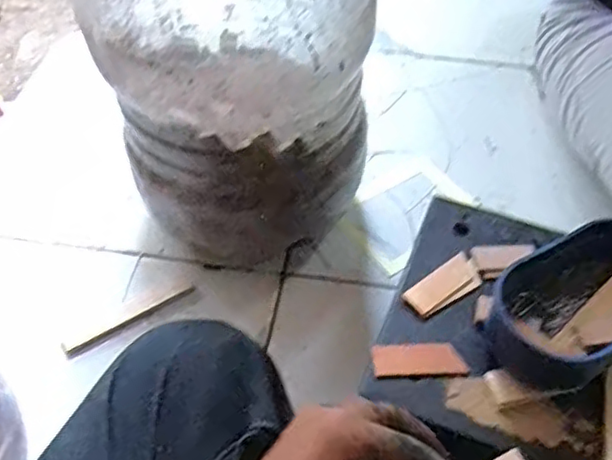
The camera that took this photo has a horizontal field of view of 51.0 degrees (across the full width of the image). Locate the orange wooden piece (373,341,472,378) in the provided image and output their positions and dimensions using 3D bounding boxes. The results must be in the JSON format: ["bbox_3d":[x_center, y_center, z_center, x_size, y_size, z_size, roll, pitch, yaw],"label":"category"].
[{"bbox_3d":[0.078,0.088,0.439,0.063,0.007,0.023,-3,51,-3],"label":"orange wooden piece"}]

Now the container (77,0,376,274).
[{"bbox_3d":[-0.075,-0.144,0.596,0.214,0.336,0.247,-19,54,-15],"label":"container"}]

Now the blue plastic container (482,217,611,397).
[{"bbox_3d":[0.194,0.050,0.452,0.148,0.041,0.086,-26,56,-20],"label":"blue plastic container"}]

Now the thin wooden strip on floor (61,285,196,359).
[{"bbox_3d":[-0.169,0.085,0.621,0.133,0.004,0.015,-28,56,-21],"label":"thin wooden strip on floor"}]

